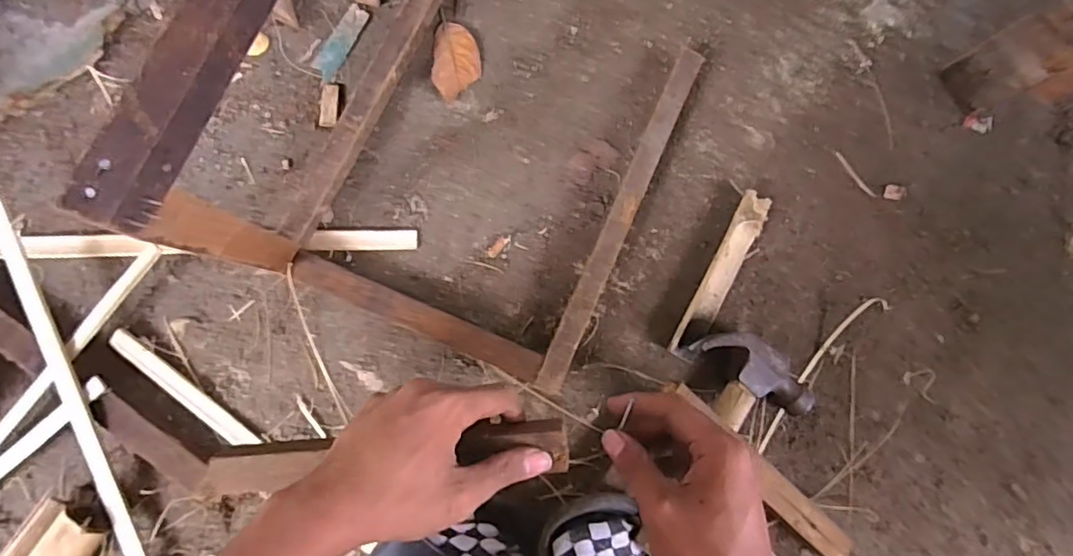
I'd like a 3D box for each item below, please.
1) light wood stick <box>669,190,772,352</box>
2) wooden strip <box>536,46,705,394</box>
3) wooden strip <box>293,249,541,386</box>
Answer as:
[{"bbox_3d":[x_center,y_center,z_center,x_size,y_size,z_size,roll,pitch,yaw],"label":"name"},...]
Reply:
[{"bbox_3d":[0.182,-0.004,0.572,0.034,0.028,0.171,28,84,0],"label":"light wood stick"},{"bbox_3d":[0.080,-0.058,0.565,0.024,0.038,0.350,24,84,0],"label":"wooden strip"},{"bbox_3d":[-0.109,0.037,0.548,0.242,0.039,0.026,24,84,0],"label":"wooden strip"}]

